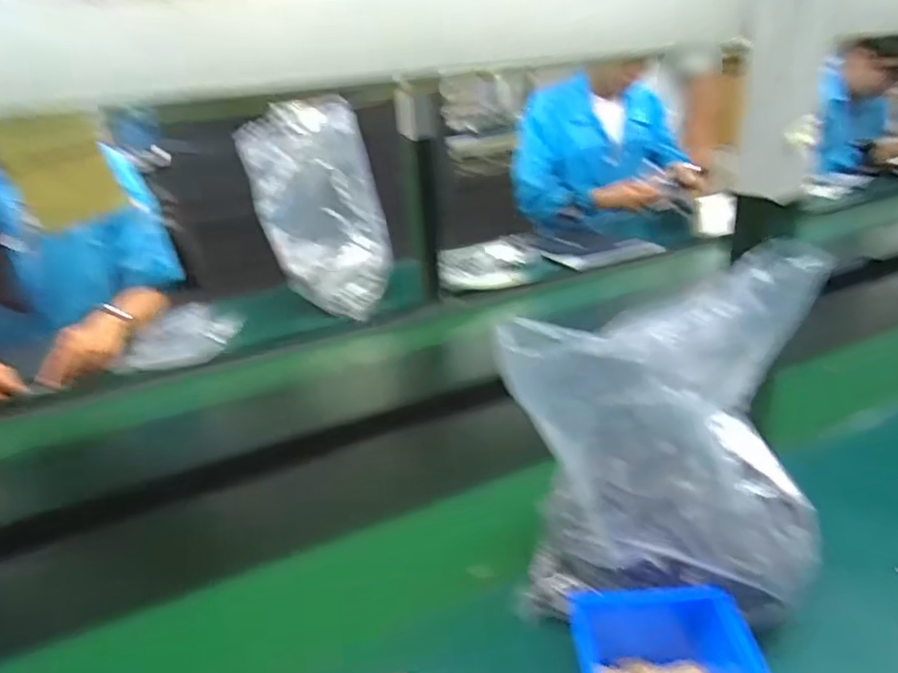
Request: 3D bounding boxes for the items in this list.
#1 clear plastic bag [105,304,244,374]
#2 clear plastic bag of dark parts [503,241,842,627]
[{"bbox_3d":[-0.463,0.006,1.074,0.125,0.068,0.210,1,24,14],"label":"clear plastic bag"},{"bbox_3d":[0.154,0.081,0.472,0.221,0.260,0.174,0,24,10],"label":"clear plastic bag of dark parts"}]

